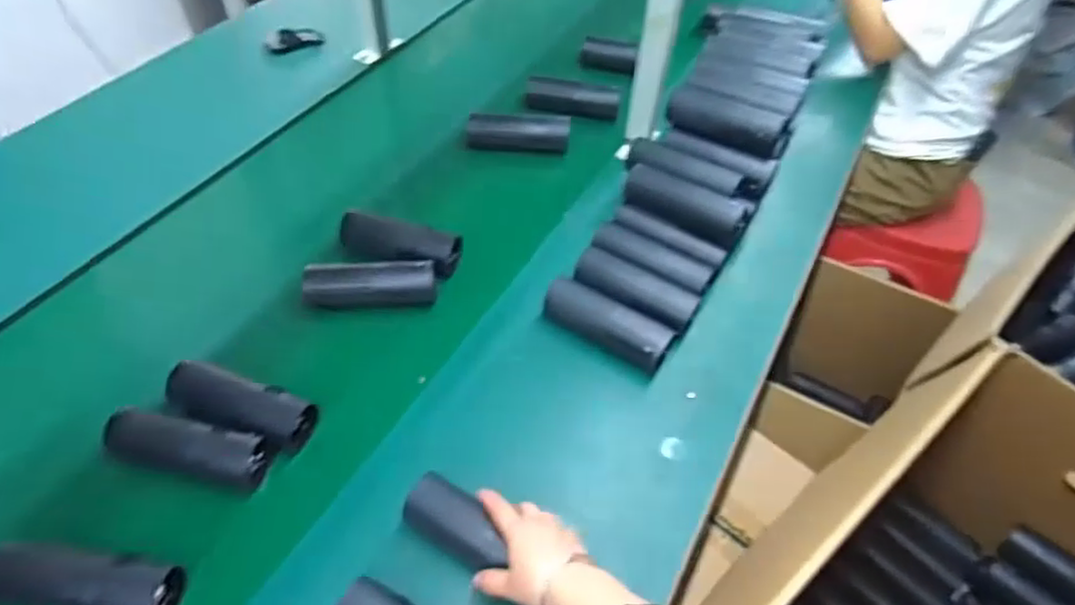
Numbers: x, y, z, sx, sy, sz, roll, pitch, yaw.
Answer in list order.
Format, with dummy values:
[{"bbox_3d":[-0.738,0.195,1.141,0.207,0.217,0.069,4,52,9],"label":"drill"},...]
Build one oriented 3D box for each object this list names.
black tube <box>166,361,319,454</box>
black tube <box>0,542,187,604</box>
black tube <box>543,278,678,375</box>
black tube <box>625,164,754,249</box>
[{"bbox_3d":[-0.328,0.116,0.721,0.156,0.056,0.061,15,52,9],"label":"black tube"},{"bbox_3d":[-0.408,0.249,0.581,0.166,0.045,0.054,14,50,-10],"label":"black tube"},{"bbox_3d":[0.085,0.027,0.817,0.168,0.056,0.046,29,55,19],"label":"black tube"},{"bbox_3d":[0.197,-0.135,0.877,0.169,0.048,0.052,29,55,19],"label":"black tube"}]

